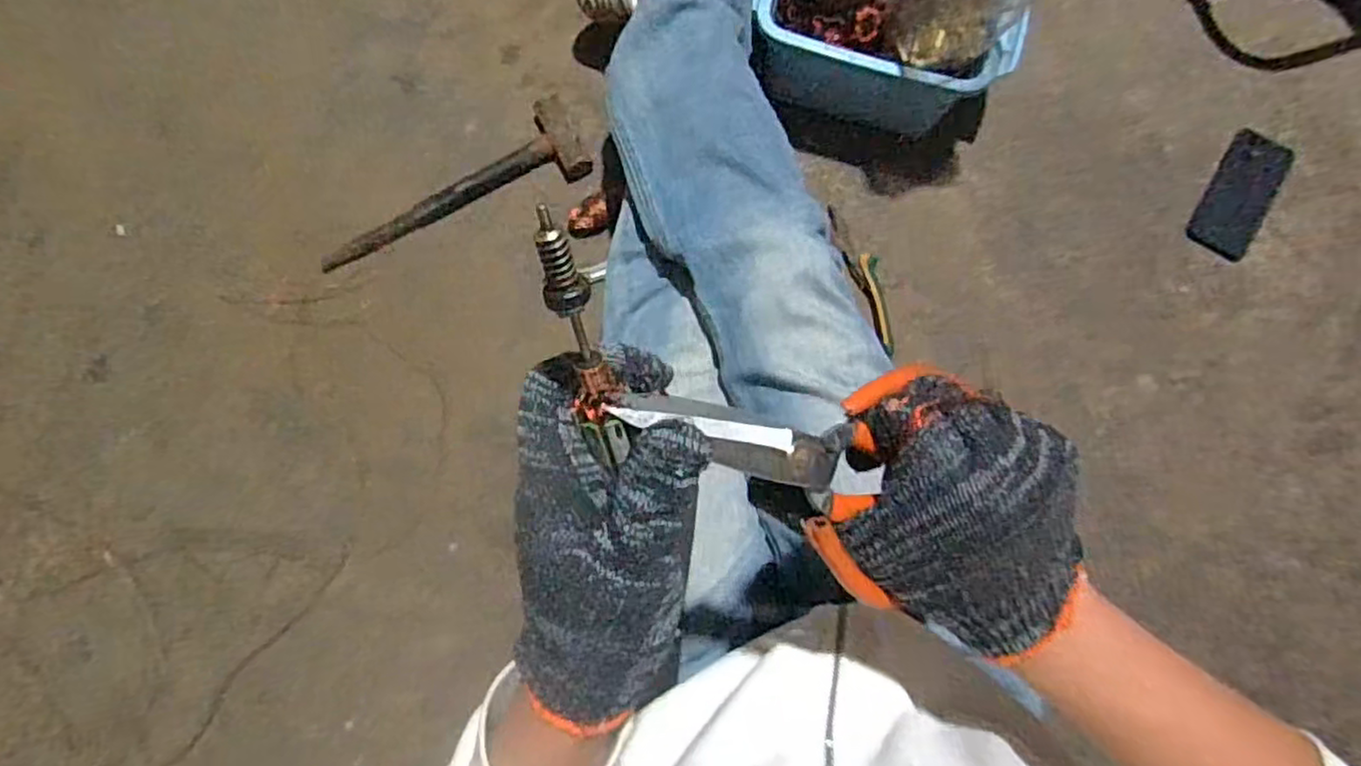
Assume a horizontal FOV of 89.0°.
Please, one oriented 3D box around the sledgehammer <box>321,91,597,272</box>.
[{"bbox_3d":[-0.286,-0.228,0.865,0.360,0.044,0.106,-30,85,0],"label":"sledgehammer"}]

